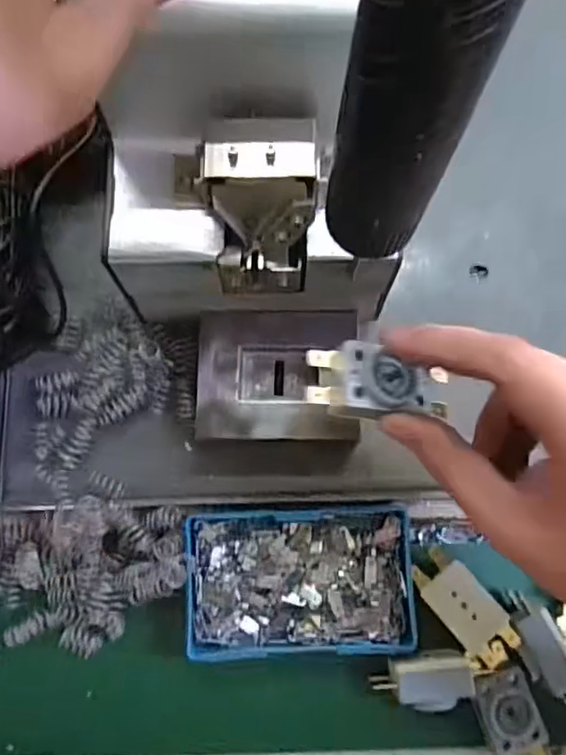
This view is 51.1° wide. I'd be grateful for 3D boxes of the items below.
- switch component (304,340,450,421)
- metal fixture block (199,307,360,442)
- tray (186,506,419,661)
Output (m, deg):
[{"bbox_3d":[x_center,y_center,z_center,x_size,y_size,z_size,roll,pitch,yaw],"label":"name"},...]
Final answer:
[{"bbox_3d":[0.037,0.002,0.230,0.055,0.014,0.029,5,79,0],"label":"switch component"},{"bbox_3d":[-0.003,-0.001,0.303,0.079,0.023,0.068,0,76,-1],"label":"metal fixture block"},{"bbox_3d":[0.008,0.105,0.310,0.113,0.026,0.069,-1,76,-1],"label":"tray"}]

